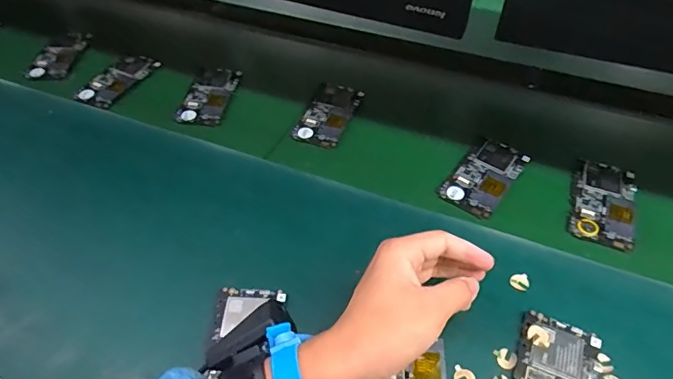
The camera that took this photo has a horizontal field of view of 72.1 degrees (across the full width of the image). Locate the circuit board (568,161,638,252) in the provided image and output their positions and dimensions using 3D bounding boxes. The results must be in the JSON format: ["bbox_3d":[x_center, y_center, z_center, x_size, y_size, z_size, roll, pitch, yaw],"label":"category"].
[{"bbox_3d":[0.307,0.012,0.529,0.063,0.005,0.117,18,50,15],"label":"circuit board"}]

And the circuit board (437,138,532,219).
[{"bbox_3d":[0.180,-0.021,0.553,0.063,0.011,0.119,31,55,25],"label":"circuit board"}]

